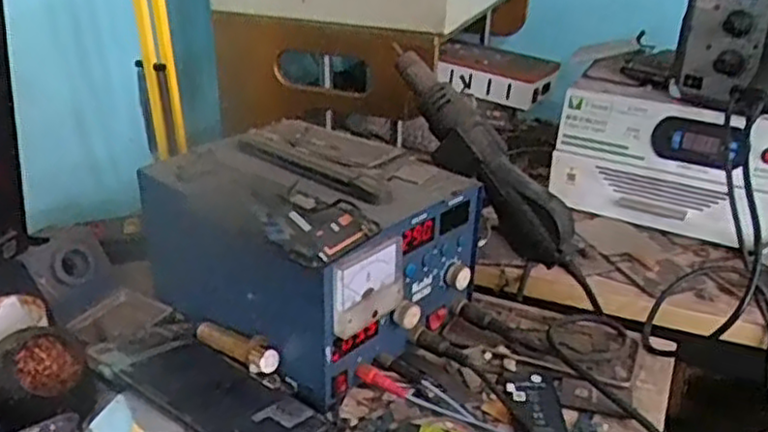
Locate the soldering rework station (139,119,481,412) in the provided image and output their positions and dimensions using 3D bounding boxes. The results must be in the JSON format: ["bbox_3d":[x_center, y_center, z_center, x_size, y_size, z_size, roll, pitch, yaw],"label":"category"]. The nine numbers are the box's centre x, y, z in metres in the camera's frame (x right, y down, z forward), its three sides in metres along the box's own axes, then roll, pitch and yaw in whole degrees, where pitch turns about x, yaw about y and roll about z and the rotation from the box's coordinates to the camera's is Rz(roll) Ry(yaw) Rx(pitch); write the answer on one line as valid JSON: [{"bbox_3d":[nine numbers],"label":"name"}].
[{"bbox_3d":[-0.058,0.019,0.603,0.198,0.142,0.225,-24,36,-38],"label":"soldering rework station"}]

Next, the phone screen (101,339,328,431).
[{"bbox_3d":[-0.115,0.123,0.491,0.153,0.010,0.074,22,25,36],"label":"phone screen"}]

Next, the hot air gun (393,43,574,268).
[{"bbox_3d":[0.075,-0.054,0.617,0.043,0.058,0.229,-24,71,-40],"label":"hot air gun"}]

